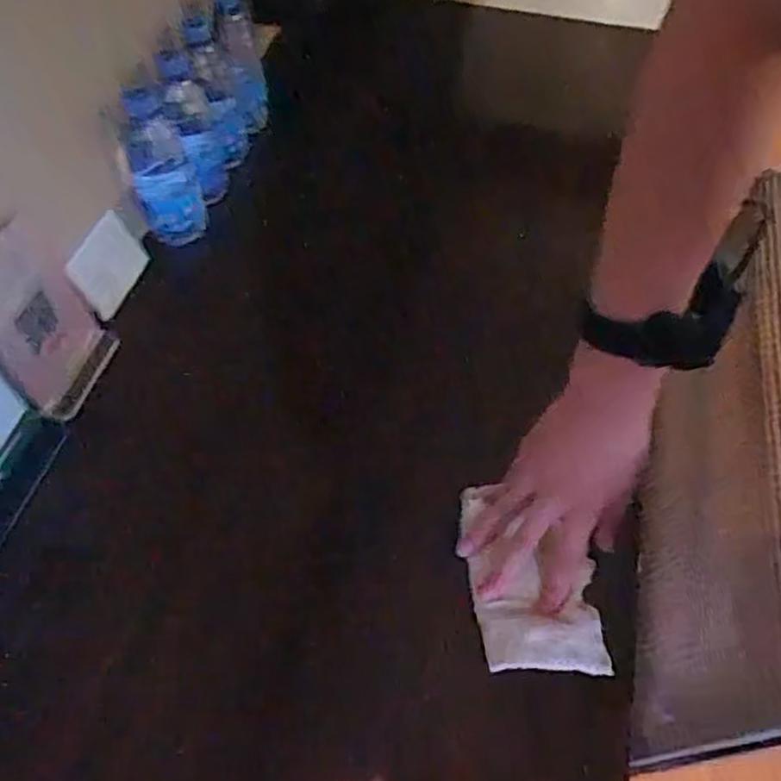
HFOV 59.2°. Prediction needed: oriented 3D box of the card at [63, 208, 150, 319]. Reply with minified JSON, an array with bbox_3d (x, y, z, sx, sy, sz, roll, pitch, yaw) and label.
[{"bbox_3d":[-0.277,-0.123,0.675,0.005,0.065,0.085,3,55,32],"label":"card"}]

